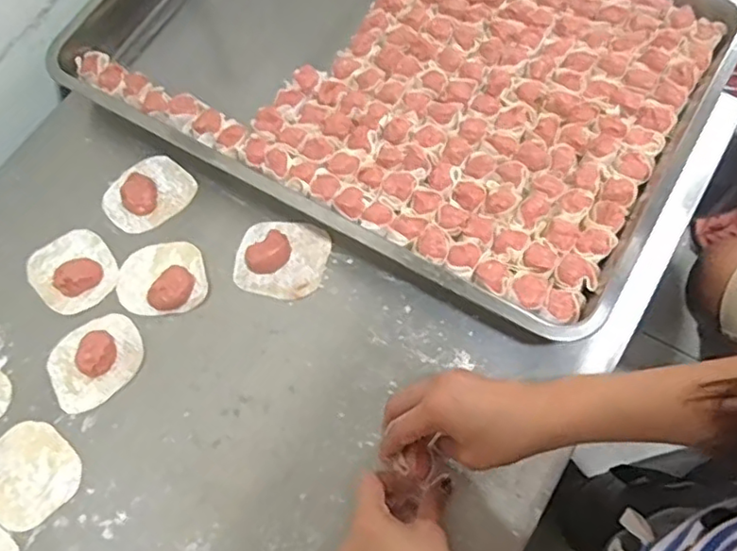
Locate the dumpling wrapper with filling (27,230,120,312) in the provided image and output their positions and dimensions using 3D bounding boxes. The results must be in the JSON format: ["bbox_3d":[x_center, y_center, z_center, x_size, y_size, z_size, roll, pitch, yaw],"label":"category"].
[{"bbox_3d":[-0.277,-0.009,0.571,0.073,0.022,0.083,-41,71,-13],"label":"dumpling wrapper with filling"}]

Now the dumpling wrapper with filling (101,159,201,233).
[{"bbox_3d":[-0.216,-0.081,0.604,0.069,0.013,0.082,39,74,17],"label":"dumpling wrapper with filling"}]

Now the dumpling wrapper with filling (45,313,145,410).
[{"bbox_3d":[-0.239,0.071,0.534,0.083,0.021,0.071,-38,70,-12],"label":"dumpling wrapper with filling"}]

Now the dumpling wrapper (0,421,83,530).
[{"bbox_3d":[-0.283,0.163,0.510,0.076,0.004,0.082,-43,71,-14],"label":"dumpling wrapper"}]

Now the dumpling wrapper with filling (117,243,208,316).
[{"bbox_3d":[-0.191,0.001,0.564,0.082,0.013,0.068,-7,67,0],"label":"dumpling wrapper with filling"}]

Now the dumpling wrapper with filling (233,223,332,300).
[{"bbox_3d":[-0.081,-0.019,0.562,0.082,0.019,0.072,11,68,8],"label":"dumpling wrapper with filling"}]

